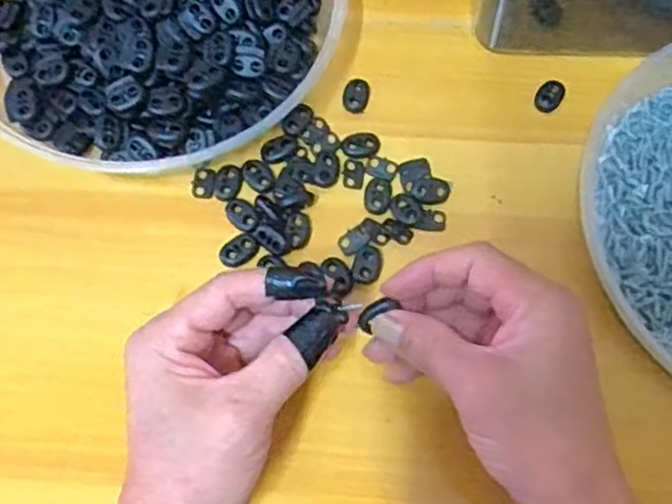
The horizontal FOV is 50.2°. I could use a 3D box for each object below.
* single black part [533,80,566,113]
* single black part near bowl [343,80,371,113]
[{"bbox_3d":[0.129,-0.094,0.432,0.015,0.006,0.020,32,78,8],"label":"single black part"},{"bbox_3d":[0.012,-0.093,0.429,0.015,0.004,0.022,13,76,4],"label":"single black part near bowl"}]

